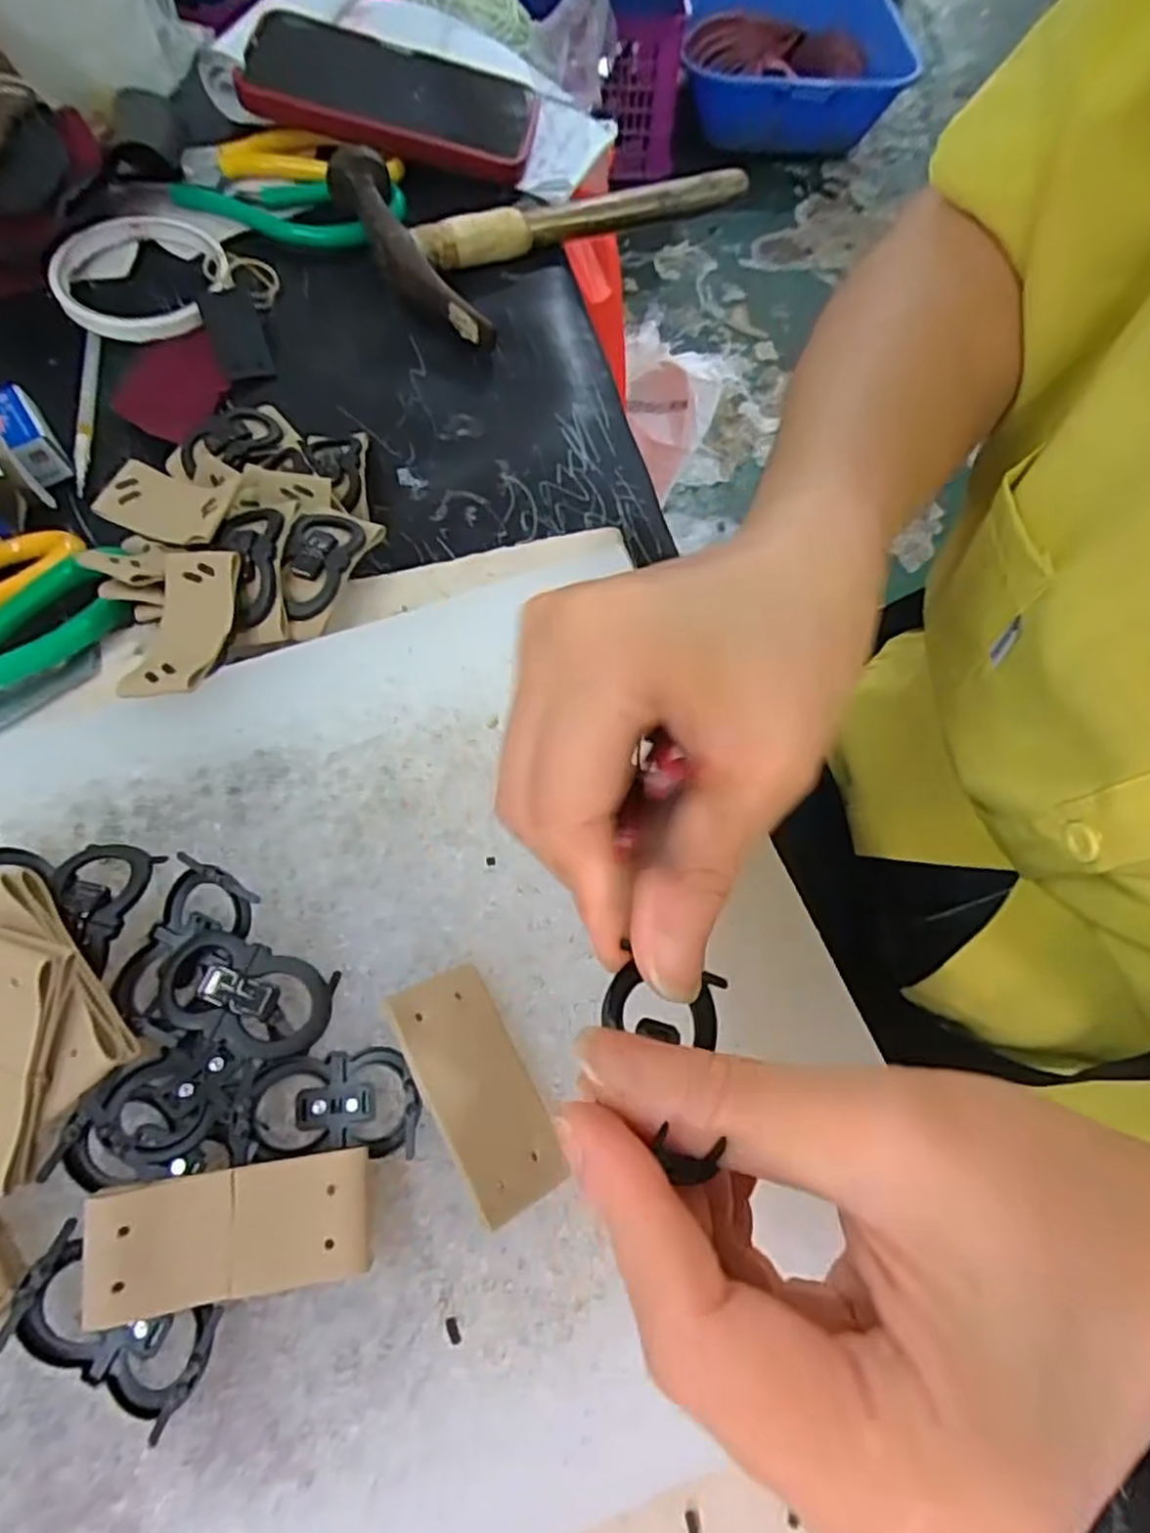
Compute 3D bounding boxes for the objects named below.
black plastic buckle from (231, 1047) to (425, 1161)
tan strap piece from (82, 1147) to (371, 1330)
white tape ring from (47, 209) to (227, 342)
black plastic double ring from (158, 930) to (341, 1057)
[{"bbox_3d":[-0.065,0.089,0.197,0.047,0.012,0.025,-1,67,-3],"label":"black plastic buckle"},{"bbox_3d":[-0.081,0.110,0.176,0.061,0.004,0.027,-3,68,-13],"label":"tan strap piece"},{"bbox_3d":[-0.227,-0.263,0.388,0.082,0.013,0.094,-17,68,-9],"label":"white tape ring"},{"bbox_3d":[-0.092,0.064,0.207,0.045,0.012,0.026,16,67,5],"label":"black plastic double ring"}]

